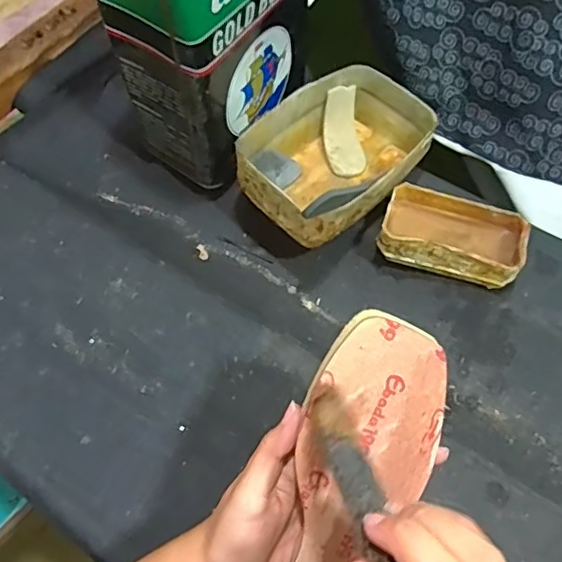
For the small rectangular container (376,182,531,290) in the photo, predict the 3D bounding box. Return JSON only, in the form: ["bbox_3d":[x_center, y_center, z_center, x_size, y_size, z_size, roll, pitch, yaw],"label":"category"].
[{"bbox_3d":[0.160,-0.041,0.545,0.129,0.041,0.074,16,61,8],"label":"small rectangular container"}]

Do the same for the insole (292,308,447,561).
[{"bbox_3d":[0.039,0.134,0.329,0.080,0.006,0.237,7,104,-16],"label":"insole"}]

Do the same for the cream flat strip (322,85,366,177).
[{"bbox_3d":[0.065,-0.151,0.608,0.040,0.032,0.091,-5,87,-4],"label":"cream flat strip"}]

